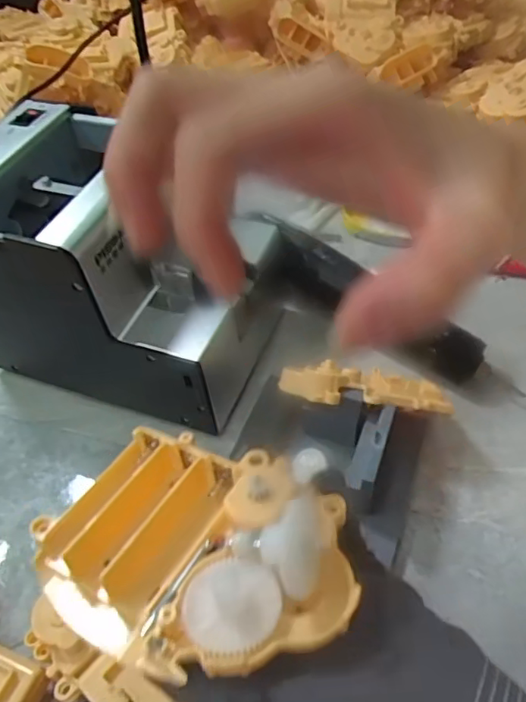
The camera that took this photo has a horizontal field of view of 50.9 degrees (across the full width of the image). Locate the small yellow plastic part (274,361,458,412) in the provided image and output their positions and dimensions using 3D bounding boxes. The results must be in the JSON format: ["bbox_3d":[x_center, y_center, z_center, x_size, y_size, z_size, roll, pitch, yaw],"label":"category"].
[{"bbox_3d":[0.059,0.019,0.321,0.095,0.019,0.033,0,51,5],"label":"small yellow plastic part"}]

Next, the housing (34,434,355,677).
[{"bbox_3d":[-0.023,0.059,0.177,0.098,0.026,0.073,12,50,10],"label":"housing"}]

